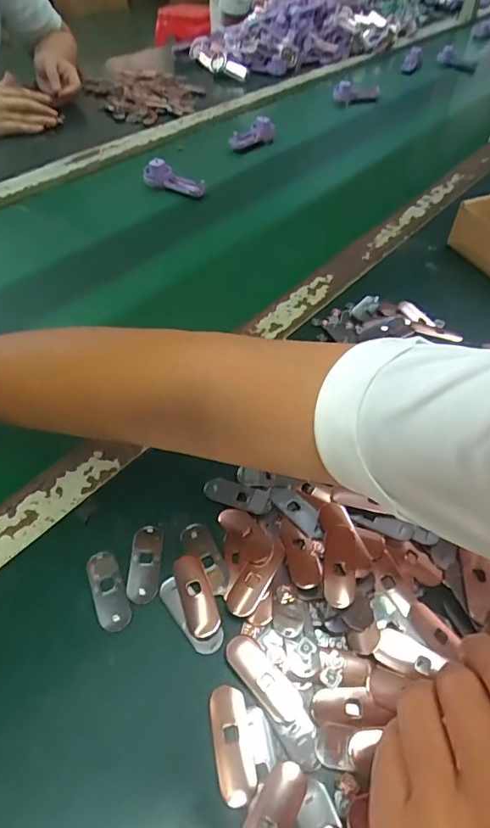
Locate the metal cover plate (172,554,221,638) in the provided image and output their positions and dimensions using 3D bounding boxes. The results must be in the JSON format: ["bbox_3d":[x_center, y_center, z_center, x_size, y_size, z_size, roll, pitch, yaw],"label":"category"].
[{"bbox_3d":[-0.029,0.108,0.293,0.019,0.004,0.049,-20,52,-18],"label":"metal cover plate"}]

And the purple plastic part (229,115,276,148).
[{"bbox_3d":[0.010,-0.441,0.766,0.080,0.041,0.025,-29,55,-24],"label":"purple plastic part"}]

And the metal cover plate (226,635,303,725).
[{"bbox_3d":[0.010,0.142,0.263,0.018,0.004,0.050,-35,57,-27],"label":"metal cover plate"}]

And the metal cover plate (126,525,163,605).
[{"bbox_3d":[-0.063,0.093,0.307,0.019,0.004,0.050,-1,48,-2],"label":"metal cover plate"}]

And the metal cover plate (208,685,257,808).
[{"bbox_3d":[-0.007,0.164,0.244,0.019,0.004,0.049,-8,49,-8],"label":"metal cover plate"}]

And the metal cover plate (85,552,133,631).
[{"bbox_3d":[-0.083,0.105,0.294,0.019,0.004,0.050,-20,52,-18],"label":"metal cover plate"}]

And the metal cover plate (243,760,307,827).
[{"bbox_3d":[0.011,0.187,0.224,0.019,0.004,0.050,25,53,20],"label":"metal cover plate"}]

